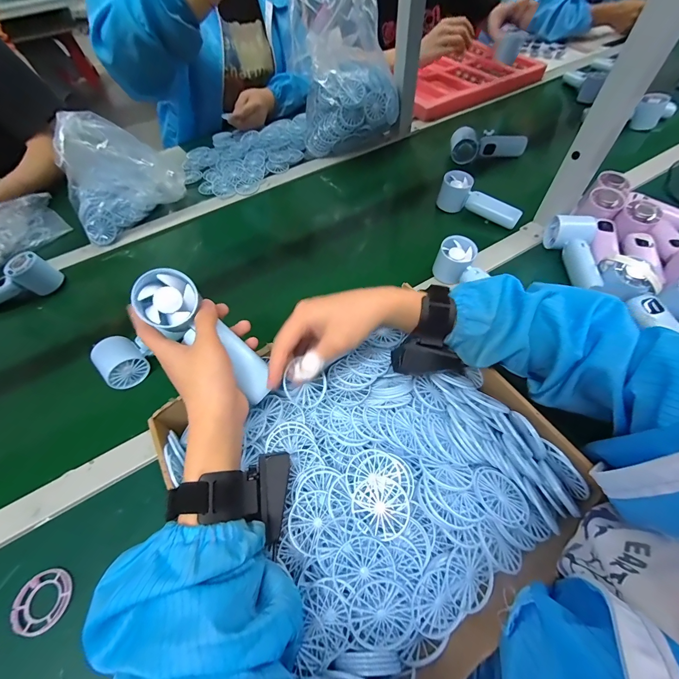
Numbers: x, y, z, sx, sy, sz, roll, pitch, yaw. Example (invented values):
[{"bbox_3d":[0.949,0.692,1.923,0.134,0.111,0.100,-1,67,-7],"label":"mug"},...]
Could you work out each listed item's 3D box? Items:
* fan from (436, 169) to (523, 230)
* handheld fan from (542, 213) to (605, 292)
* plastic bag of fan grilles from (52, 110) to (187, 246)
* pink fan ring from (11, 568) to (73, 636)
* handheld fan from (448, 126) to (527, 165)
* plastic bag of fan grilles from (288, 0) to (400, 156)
[{"bbox_3d":[0.264,-0.263,0.600,0.153,0.051,0.044,28,64,18],"label":"fan"},{"bbox_3d":[0.369,-0.136,0.512,0.061,0.051,0.143,15,61,12],"label":"handheld fan"},{"bbox_3d":[-0.438,-0.333,0.615,0.133,0.173,0.218,39,68,23],"label":"plastic bag of fan grilles"},{"bbox_3d":[-0.300,0.265,0.325,0.051,0.008,0.052,-3,59,1],"label":"pink fan ring"},{"bbox_3d":[0.328,-0.436,0.709,0.149,0.059,0.051,4,59,5],"label":"handheld fan"},{"bbox_3d":[0.011,-0.568,0.664,0.195,0.279,0.163,-15,59,-6],"label":"plastic bag of fan grilles"}]

